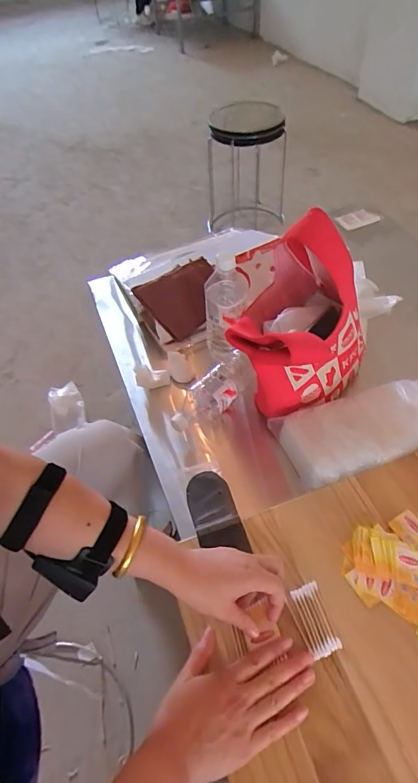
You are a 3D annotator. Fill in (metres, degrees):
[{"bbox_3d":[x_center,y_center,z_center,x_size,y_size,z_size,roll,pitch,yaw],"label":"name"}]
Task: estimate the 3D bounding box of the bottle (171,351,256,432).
[{"bbox_3d":[0.007,0.005,0.733,0.187,0.067,0.070,-37,59,-22],"label":"bottle"}]

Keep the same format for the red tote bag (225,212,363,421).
[{"bbox_3d":[0.139,-0.113,0.655,0.217,0.230,0.192,-34,58,-20],"label":"red tote bag"}]

